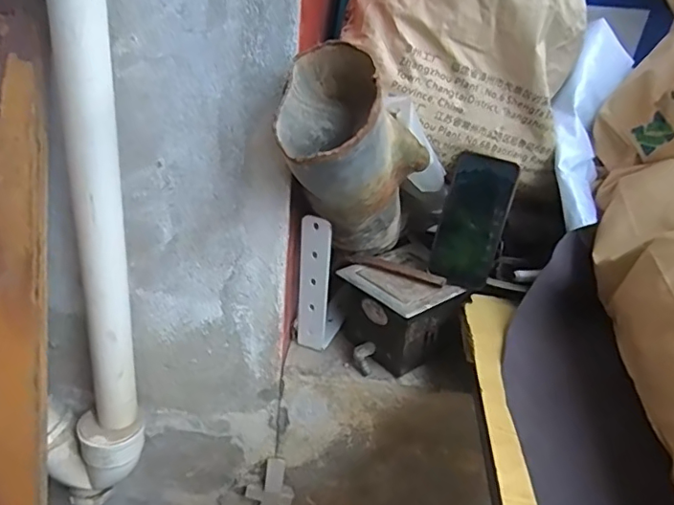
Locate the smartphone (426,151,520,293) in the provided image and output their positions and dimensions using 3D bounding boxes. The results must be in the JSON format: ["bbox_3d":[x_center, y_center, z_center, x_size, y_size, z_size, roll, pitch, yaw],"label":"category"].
[{"bbox_3d":[0.173,-0.040,0.680,0.076,0.166,0.013,16,4,8],"label":"smartphone"}]

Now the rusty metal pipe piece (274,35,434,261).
[{"bbox_3d":[0.030,-0.071,0.607,0.114,0.329,0.136,15,70,17],"label":"rusty metal pipe piece"}]

